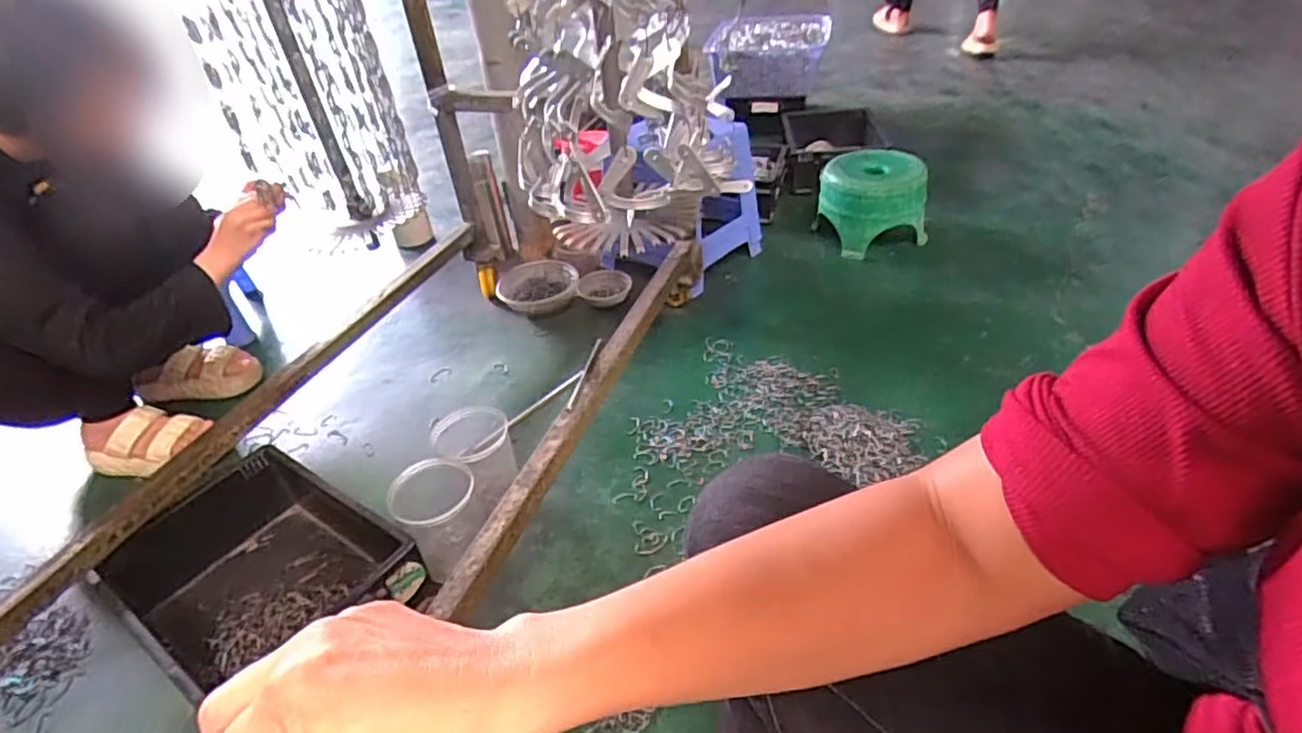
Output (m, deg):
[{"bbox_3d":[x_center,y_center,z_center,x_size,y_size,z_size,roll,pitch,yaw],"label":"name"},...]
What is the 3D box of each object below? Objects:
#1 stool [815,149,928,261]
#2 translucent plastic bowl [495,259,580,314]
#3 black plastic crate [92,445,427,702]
[{"bbox_3d":[0.489,-0.364,1.448,0.223,0.152,0.215,5,39,16],"label":"stool"},{"bbox_3d":[-0.231,-0.157,1.353,0.167,0.057,0.155,-4,37,3],"label":"translucent plastic bowl"},{"bbox_3d":[-0.475,0.264,0.815,0.327,0.134,0.240,20,46,31],"label":"black plastic crate"}]

